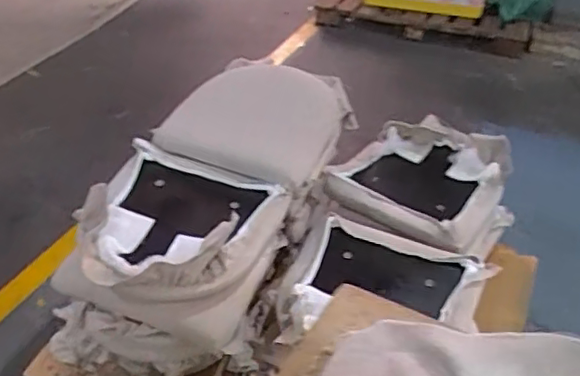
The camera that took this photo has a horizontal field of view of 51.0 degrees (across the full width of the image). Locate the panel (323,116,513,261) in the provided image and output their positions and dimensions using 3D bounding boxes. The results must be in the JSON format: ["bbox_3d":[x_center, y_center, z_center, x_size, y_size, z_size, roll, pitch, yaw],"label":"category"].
[{"bbox_3d":[0.386,-0.045,1.809,0.477,0.203,0.345,26,45,30],"label":"panel"}]

